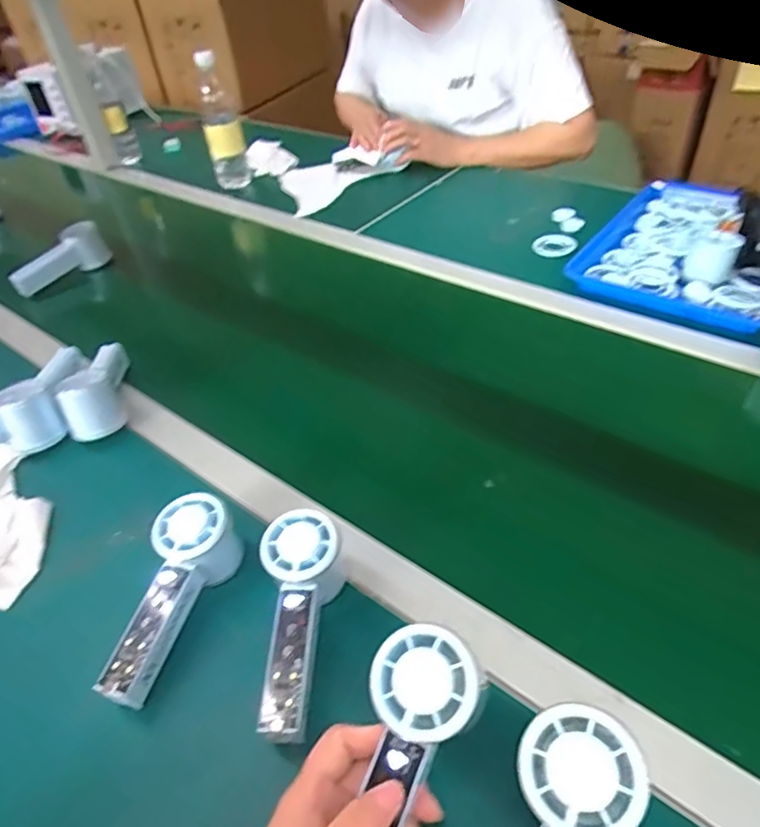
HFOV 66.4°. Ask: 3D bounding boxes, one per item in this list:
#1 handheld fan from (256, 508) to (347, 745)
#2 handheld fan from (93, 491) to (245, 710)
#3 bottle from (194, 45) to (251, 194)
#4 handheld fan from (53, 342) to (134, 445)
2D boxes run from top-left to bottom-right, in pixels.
[{"bbox_3d":[-0.058,0.151,0.422,0.054,0.054,0.152,0,58,6],"label":"handheld fan"},{"bbox_3d":[-0.158,0.141,0.447,0.050,0.062,0.152,10,60,17],"label":"handheld fan"},{"bbox_3d":[-0.302,-0.553,1.100,0.069,0.217,0.082,-12,42,-6],"label":"bottle"},{"bbox_3d":[-0.315,-0.038,0.651,0.055,0.058,0.146,-12,42,-6],"label":"handheld fan"}]

